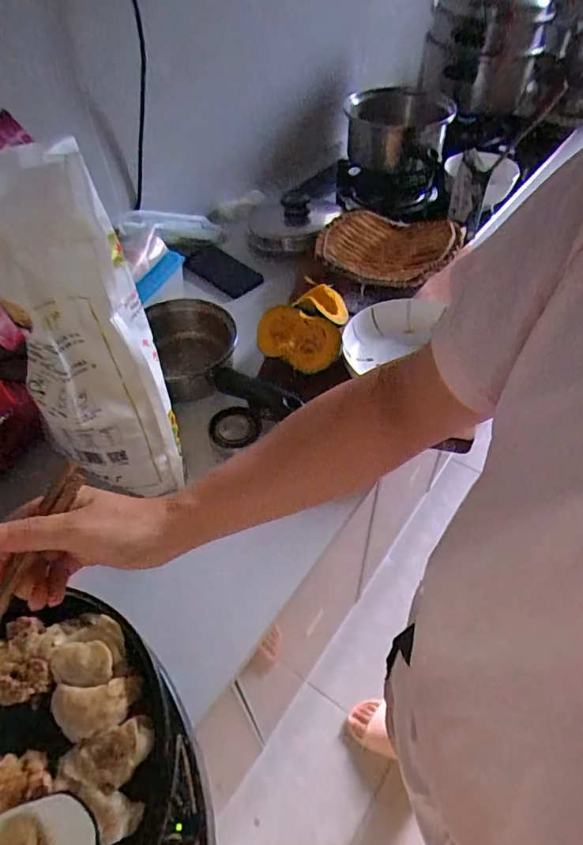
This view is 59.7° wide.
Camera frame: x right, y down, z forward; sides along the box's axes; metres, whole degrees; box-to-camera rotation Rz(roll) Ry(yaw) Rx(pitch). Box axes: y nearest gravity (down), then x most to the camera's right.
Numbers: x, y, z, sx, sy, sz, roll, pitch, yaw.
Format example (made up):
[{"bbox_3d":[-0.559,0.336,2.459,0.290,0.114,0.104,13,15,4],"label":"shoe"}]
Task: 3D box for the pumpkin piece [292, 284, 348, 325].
[{"bbox_3d":[0.050,-0.174,0.741,0.068,0.040,0.083,17,53,15],"label":"pumpkin piece"}]

